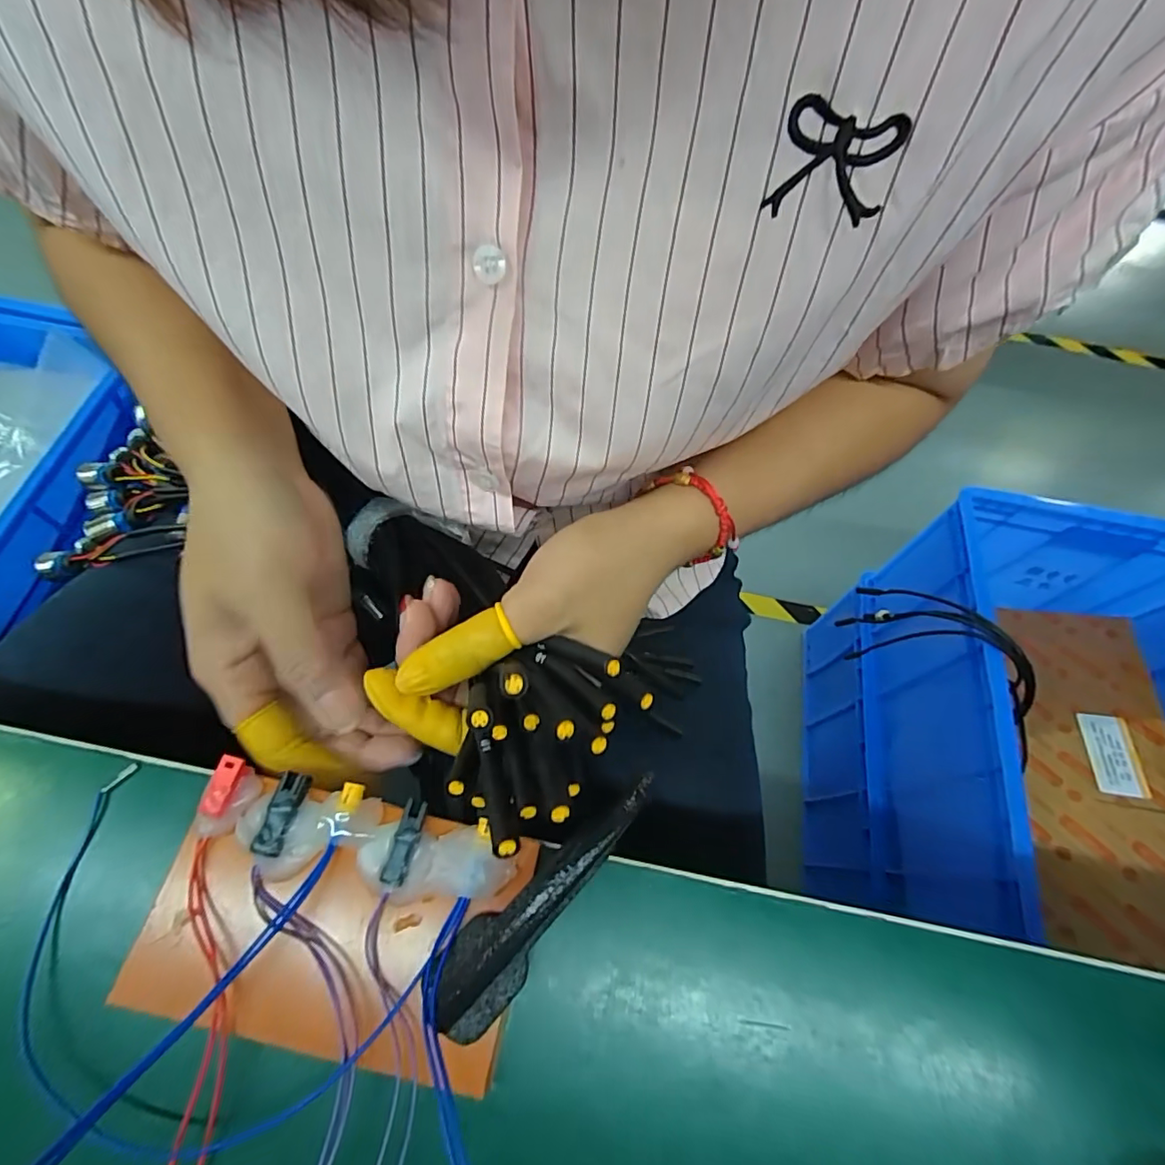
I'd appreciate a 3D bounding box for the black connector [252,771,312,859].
[{"bbox_3d":[-0.103,0.079,0.185,0.010,0.005,0.025,17,64,5],"label":"black connector"}]

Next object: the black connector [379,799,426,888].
[{"bbox_3d":[-0.060,0.088,0.184,0.008,0.005,0.027,15,64,4],"label":"black connector"}]

